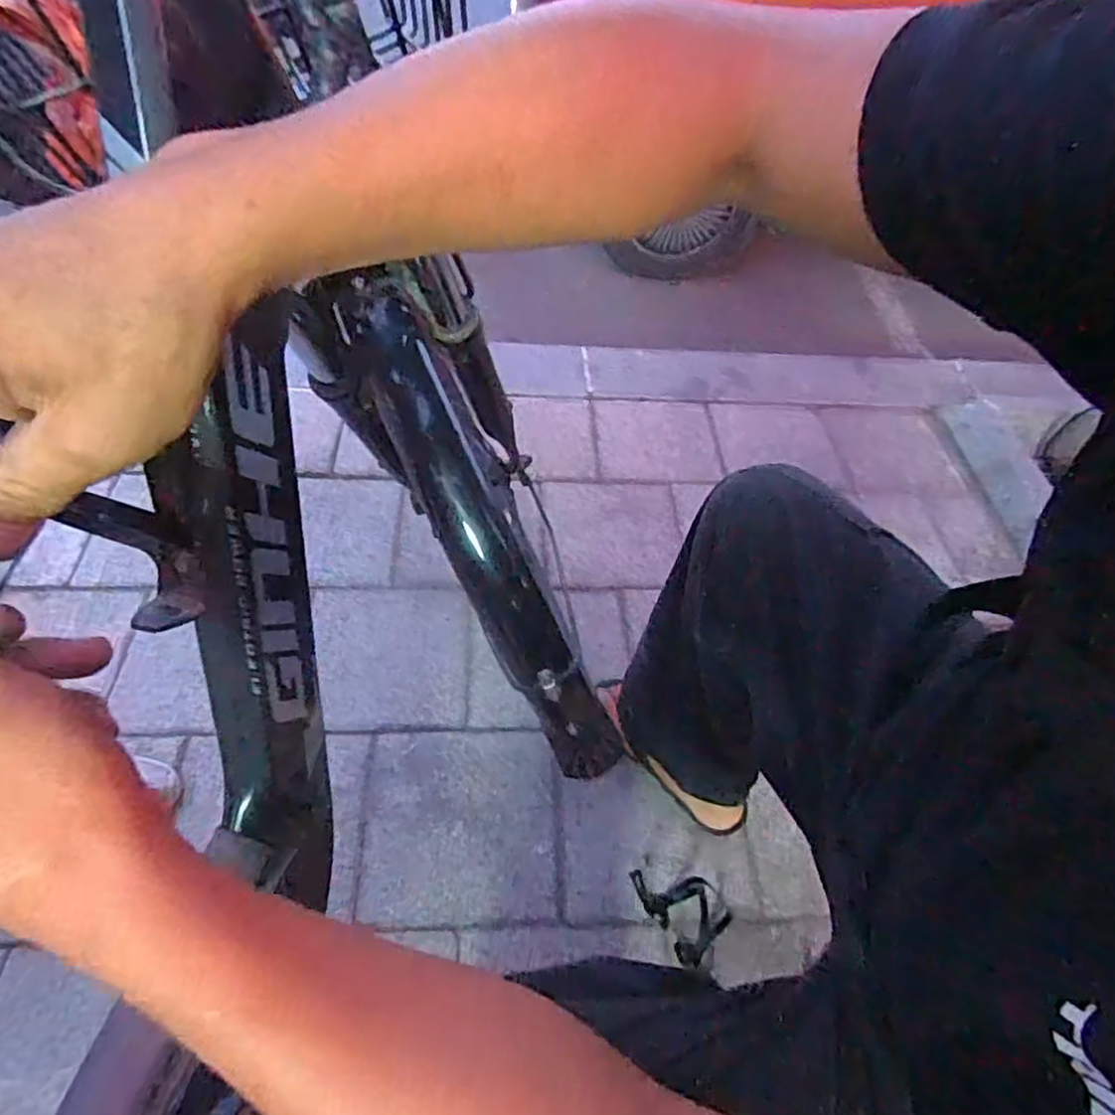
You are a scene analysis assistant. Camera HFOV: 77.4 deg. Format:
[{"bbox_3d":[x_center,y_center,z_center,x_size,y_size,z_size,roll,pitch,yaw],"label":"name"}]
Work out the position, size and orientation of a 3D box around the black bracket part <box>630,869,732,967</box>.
[{"bbox_3d":[0.154,0.420,0.850,0.088,0.038,0.118,-25,57,-22],"label":"black bracket part"}]

